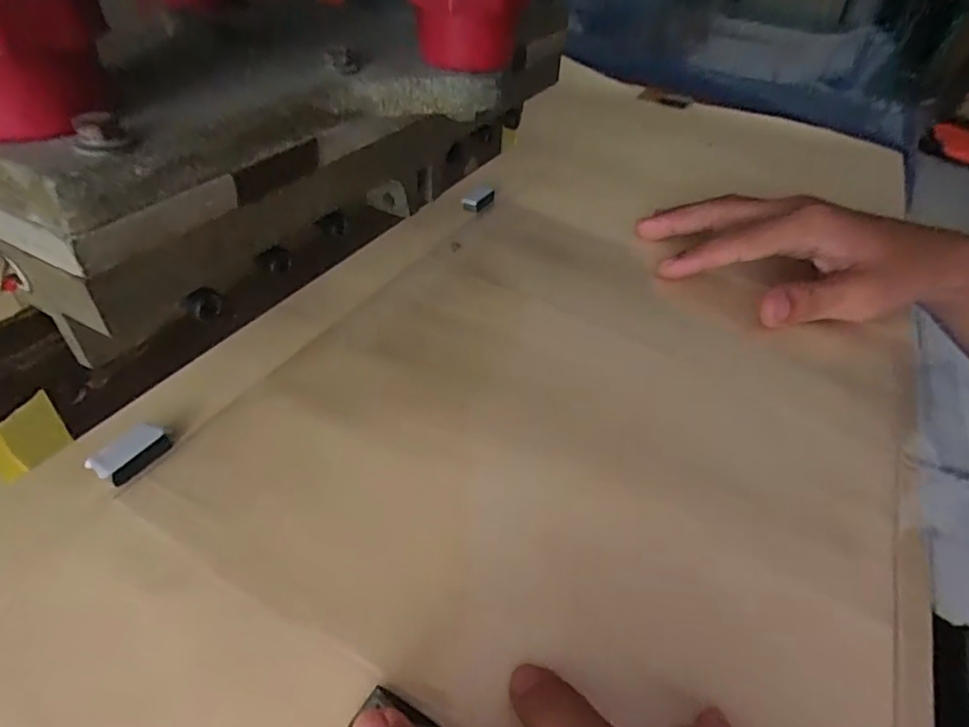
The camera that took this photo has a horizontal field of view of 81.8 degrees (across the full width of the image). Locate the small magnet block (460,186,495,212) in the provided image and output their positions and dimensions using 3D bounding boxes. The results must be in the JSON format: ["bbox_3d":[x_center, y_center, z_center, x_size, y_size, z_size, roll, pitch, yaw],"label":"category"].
[{"bbox_3d":[-0.003,-0.110,0.373,0.012,0.009,0.026,24,46,17],"label":"small magnet block"}]

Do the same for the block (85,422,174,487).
[{"bbox_3d":[-0.129,0.032,0.204,0.014,0.008,0.025,23,45,17],"label":"block"}]

